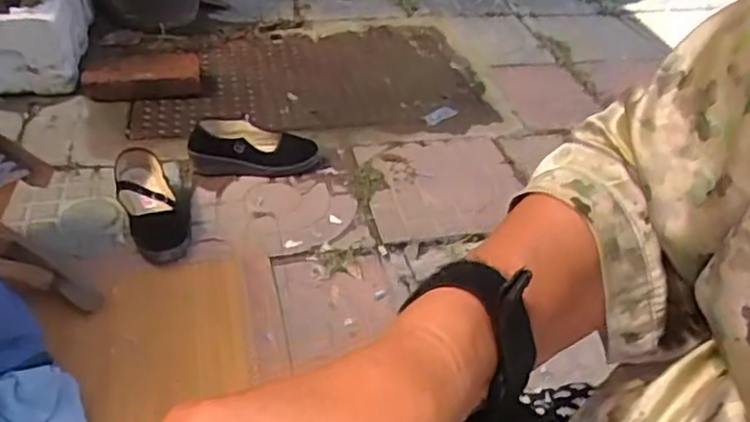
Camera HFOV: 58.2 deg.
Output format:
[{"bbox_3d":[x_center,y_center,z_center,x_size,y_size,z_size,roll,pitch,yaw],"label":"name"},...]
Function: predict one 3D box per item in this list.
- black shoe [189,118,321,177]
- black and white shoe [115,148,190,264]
[{"bbox_3d":[-0.219,-0.116,1.238,0.234,0.082,0.090,-2,38,-7],"label":"black shoe"},{"bbox_3d":[-0.364,-0.012,1.087,0.087,0.085,0.226,-16,42,-24],"label":"black and white shoe"}]

